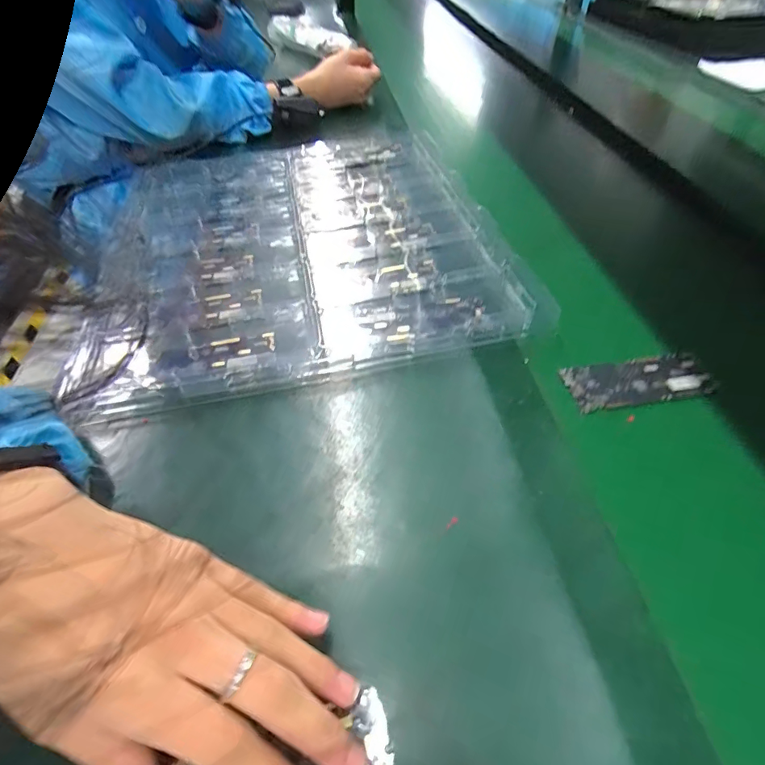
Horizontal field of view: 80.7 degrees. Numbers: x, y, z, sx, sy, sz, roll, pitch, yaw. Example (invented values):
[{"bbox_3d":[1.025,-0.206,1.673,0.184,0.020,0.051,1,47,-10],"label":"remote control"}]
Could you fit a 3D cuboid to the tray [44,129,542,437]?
[{"bbox_3d":[-0.102,-0.159,0.498,0.413,0.032,0.438,-8,50,-9],"label":"tray"}]

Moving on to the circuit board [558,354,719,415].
[{"bbox_3d":[0.211,-0.001,0.369,0.121,0.009,0.043,-6,50,-7],"label":"circuit board"}]

